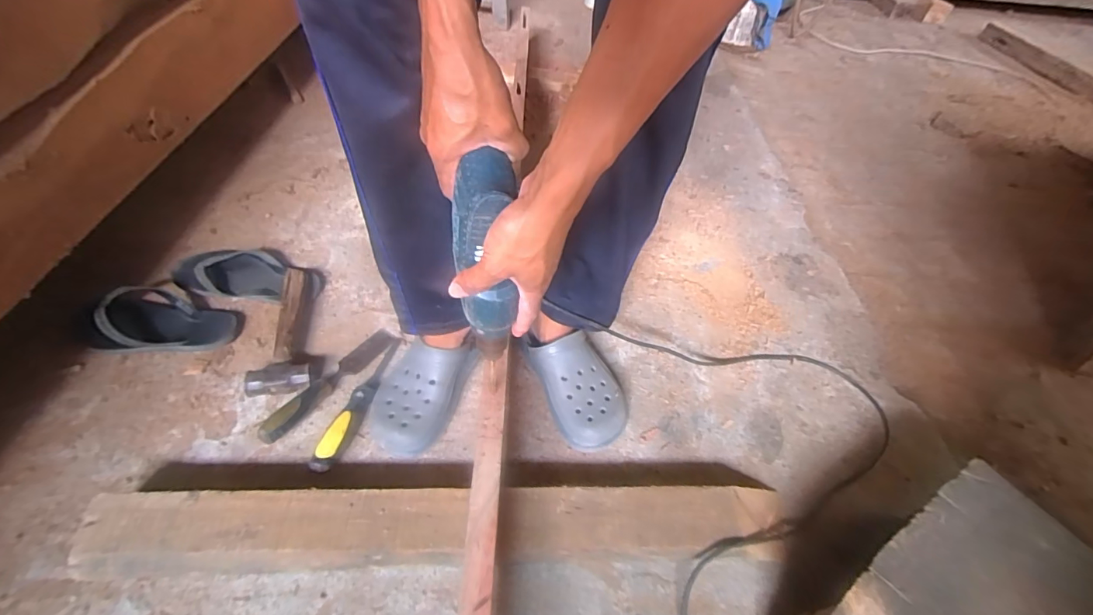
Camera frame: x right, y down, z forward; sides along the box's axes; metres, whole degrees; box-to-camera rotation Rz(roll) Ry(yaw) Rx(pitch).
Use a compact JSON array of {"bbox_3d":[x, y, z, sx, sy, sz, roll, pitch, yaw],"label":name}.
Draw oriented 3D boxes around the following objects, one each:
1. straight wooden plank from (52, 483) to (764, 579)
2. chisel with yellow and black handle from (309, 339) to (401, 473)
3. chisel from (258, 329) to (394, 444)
[{"bbox_3d":[-0.112,0.279,0.584,0.859,0.057,0.091,1,50,-5],"label":"straight wooden plank"},{"bbox_3d":[-0.277,0.137,0.692,0.030,0.033,0.229,17,51,8],"label":"chisel with yellow and black handle"},{"bbox_3d":[-0.329,0.111,0.702,0.032,0.044,0.233,26,53,15],"label":"chisel"}]

